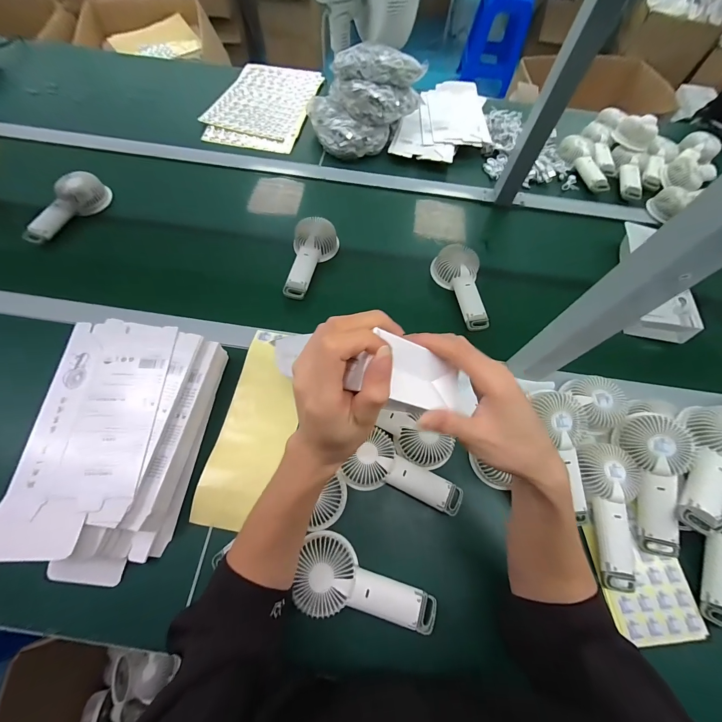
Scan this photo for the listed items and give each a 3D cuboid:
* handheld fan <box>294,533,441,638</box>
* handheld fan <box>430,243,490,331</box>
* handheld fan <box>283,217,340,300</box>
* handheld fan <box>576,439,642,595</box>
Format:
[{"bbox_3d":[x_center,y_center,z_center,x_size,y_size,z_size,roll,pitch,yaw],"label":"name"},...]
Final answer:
[{"bbox_3d":[0.009,0.278,0.380,0.166,0.039,0.078,18,66,6],"label":"handheld fan"},{"bbox_3d":[0.193,-0.139,0.582,0.081,0.046,0.172,-9,66,-7],"label":"handheld fan"},{"bbox_3d":[-0.093,-0.198,0.582,0.074,0.064,0.164,9,65,2],"label":"handheld fan"},{"bbox_3d":[0.349,0.204,0.424,0.078,0.037,0.178,0,65,-2],"label":"handheld fan"}]

